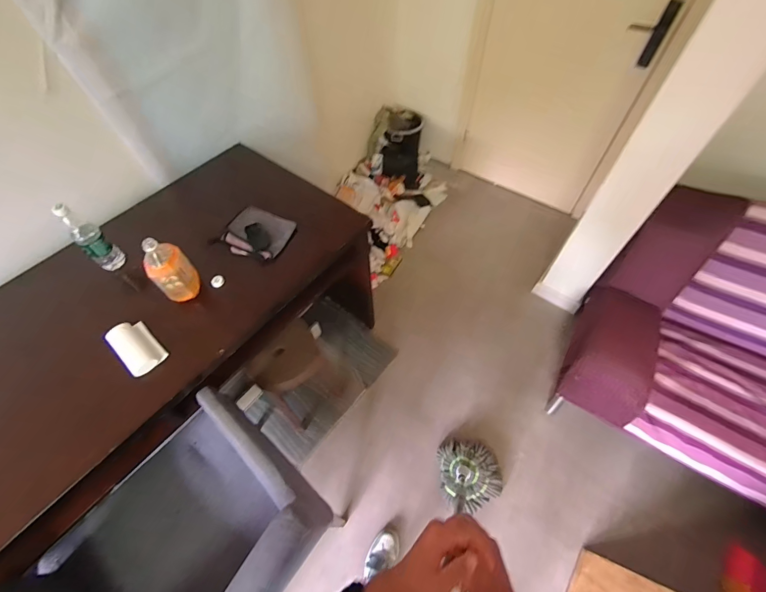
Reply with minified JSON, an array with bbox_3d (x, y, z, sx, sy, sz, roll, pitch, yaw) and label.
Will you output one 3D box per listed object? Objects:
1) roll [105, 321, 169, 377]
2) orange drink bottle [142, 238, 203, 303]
[{"bbox_3d":[-0.630,0.129,0.911,0.154,0.039,0.088,36,65,22],"label":"roll"},{"bbox_3d":[-0.553,-0.070,0.933,0.080,0.178,0.107,39,66,23],"label":"orange drink bottle"}]

